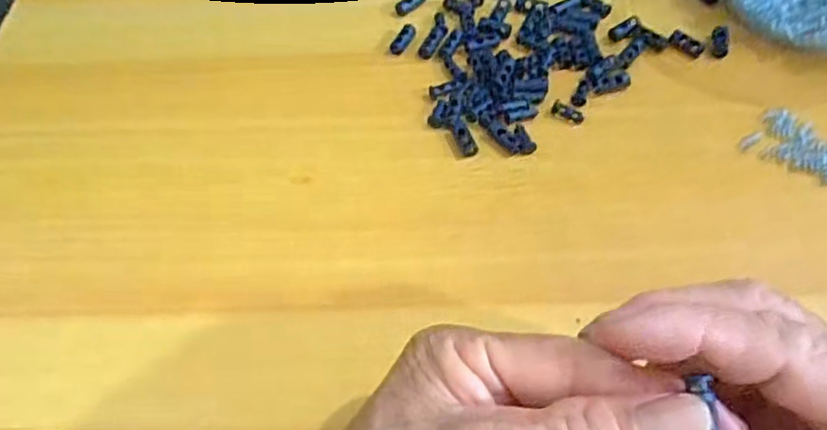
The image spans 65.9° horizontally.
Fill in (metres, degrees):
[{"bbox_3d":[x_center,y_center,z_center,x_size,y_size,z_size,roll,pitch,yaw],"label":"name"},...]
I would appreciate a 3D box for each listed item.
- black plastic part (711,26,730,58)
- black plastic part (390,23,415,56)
[{"bbox_3d":[0.164,-0.093,0.340,0.009,0.004,0.020,6,56,6],"label":"black plastic part"},{"bbox_3d":[-0.005,-0.096,0.349,0.008,0.005,0.022,23,60,17],"label":"black plastic part"}]

